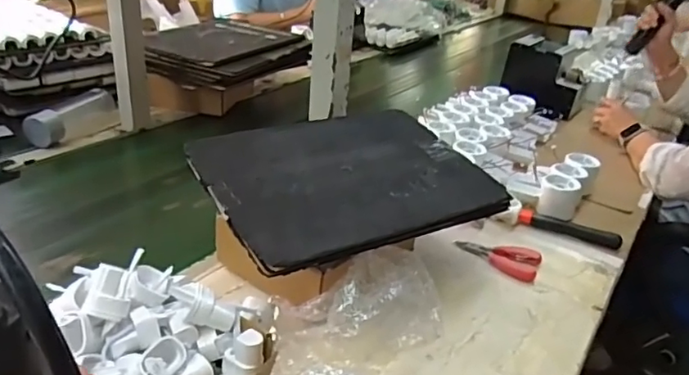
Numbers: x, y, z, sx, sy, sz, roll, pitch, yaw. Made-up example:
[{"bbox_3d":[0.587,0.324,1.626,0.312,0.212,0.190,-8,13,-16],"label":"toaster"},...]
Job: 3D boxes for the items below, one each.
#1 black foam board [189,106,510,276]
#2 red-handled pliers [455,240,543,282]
[{"bbox_3d":[0.011,-0.019,0.688,0.342,0.023,0.230,-13,44,-32],"label":"black foam board"},{"bbox_3d":[0.209,0.092,0.773,0.112,0.015,0.058,18,30,21],"label":"red-handled pliers"}]

